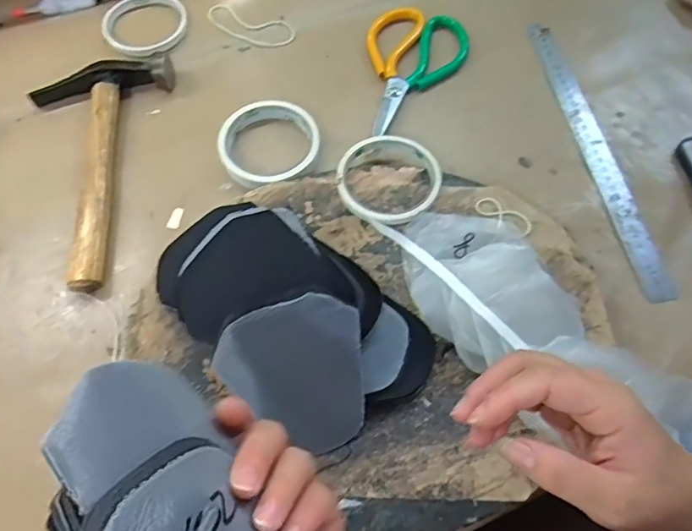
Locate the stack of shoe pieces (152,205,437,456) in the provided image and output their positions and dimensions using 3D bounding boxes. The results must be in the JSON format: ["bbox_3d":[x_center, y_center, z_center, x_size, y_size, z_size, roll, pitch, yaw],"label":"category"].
[{"bbox_3d":[-0.043,0.023,0.362,0.124,0.069,0.199,-39,70,-16],"label":"stack of shoe pieces"}]

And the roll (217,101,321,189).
[{"bbox_3d":[-0.070,-0.114,0.471,0.090,0.015,0.082,0,65,1],"label":"roll"}]

